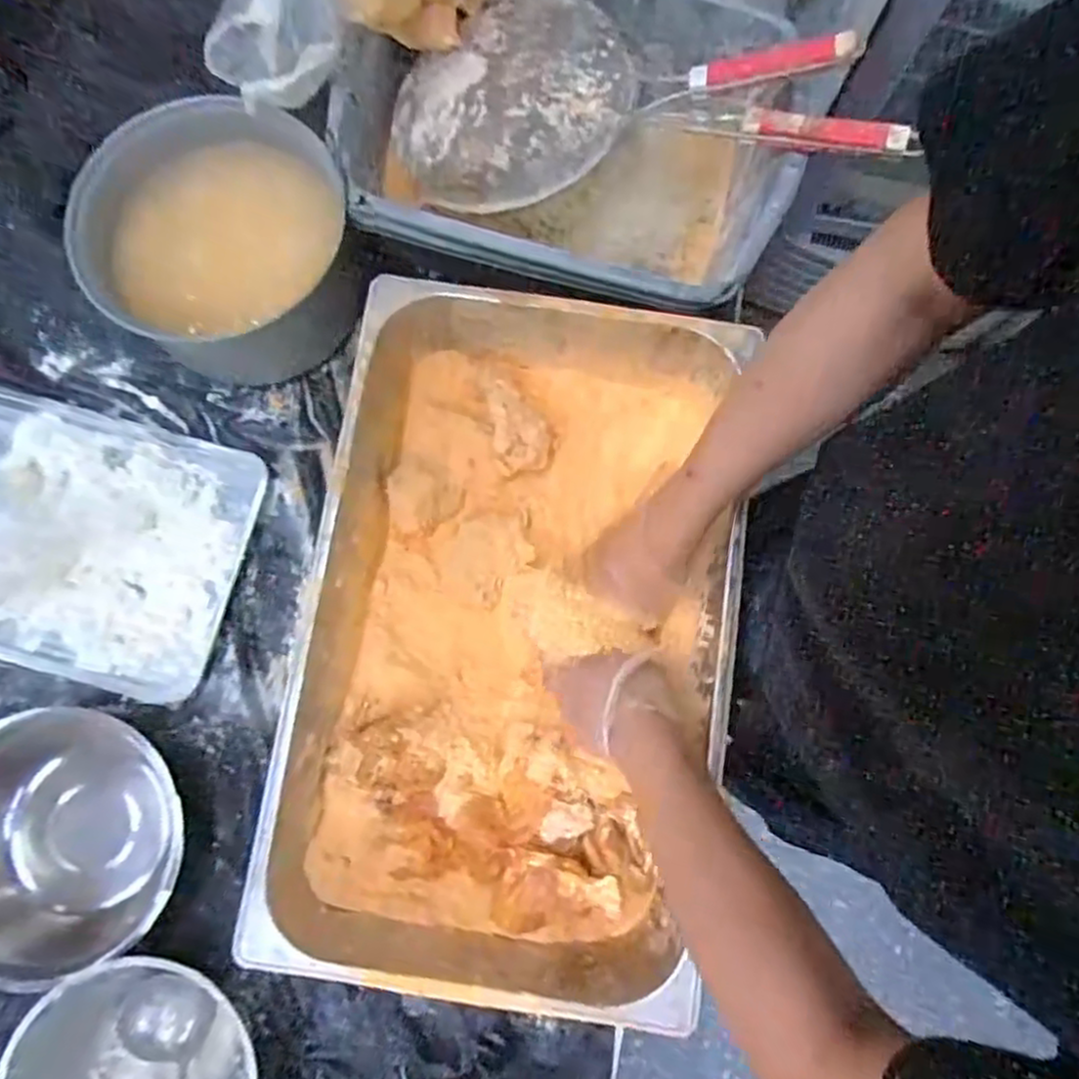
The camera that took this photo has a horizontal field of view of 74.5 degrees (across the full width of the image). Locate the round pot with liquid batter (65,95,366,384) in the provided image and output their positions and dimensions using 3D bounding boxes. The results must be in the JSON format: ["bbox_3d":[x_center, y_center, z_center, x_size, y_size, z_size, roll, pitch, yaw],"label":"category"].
[{"bbox_3d":[-0.272,-0.266,0.658,0.209,0.146,0.208,0,80,-1],"label":"round pot with liquid batter"}]

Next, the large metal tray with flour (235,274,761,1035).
[{"bbox_3d":[-0.018,0.072,0.601,0.316,0.151,0.520,9,80,0],"label":"large metal tray with flour"}]

